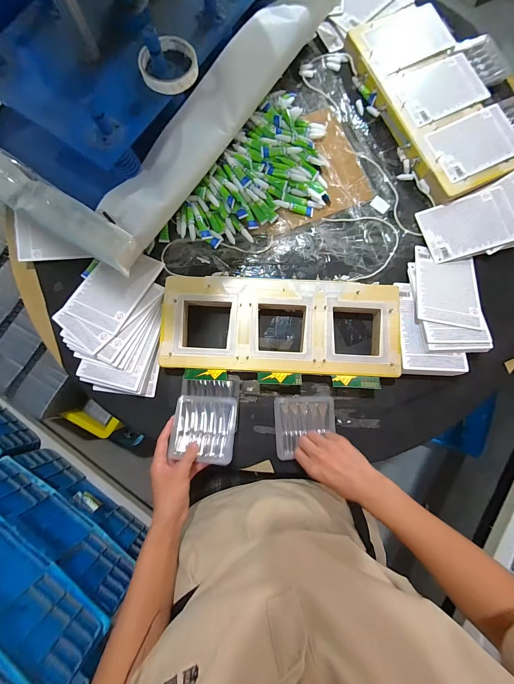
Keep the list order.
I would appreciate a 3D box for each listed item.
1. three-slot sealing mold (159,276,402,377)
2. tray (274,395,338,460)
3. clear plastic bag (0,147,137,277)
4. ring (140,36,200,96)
[{"bbox_3d":[0.044,-0.029,0.519,0.422,0.036,0.171,3,82,-1],"label":"three-slot sealing mold"},{"bbox_3d":[0.084,0.147,0.491,0.102,0.016,0.101,-2,82,-2],"label":"tray"},{"bbox_3d":[-0.385,-0.252,0.498,0.393,0.048,0.070,34,82,4],"label":"clear plastic bag"},{"bbox_3d":[-0.138,-0.434,0.441,0.088,0.015,0.088,0,82,-1],"label":"ring"}]

